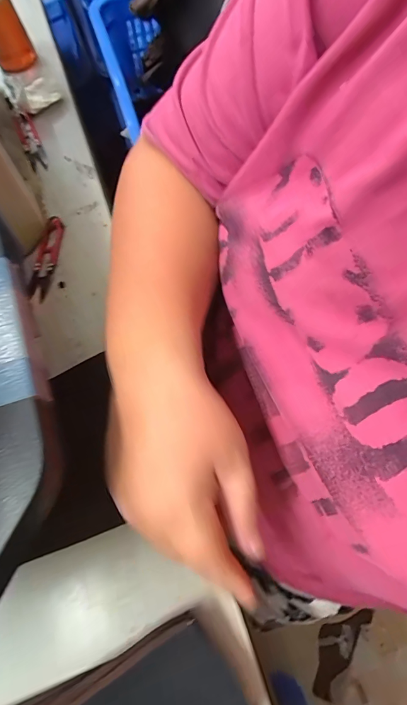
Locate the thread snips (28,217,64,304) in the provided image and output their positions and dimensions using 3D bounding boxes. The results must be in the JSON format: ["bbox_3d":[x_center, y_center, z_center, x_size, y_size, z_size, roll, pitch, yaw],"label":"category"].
[{"bbox_3d":[-0.171,-0.103,0.408,0.024,0.014,0.096,9,71,5],"label":"thread snips"}]

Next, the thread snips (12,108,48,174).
[{"bbox_3d":[-0.221,-0.270,0.474,0.022,0.013,0.115,-25,71,-7],"label":"thread snips"}]

